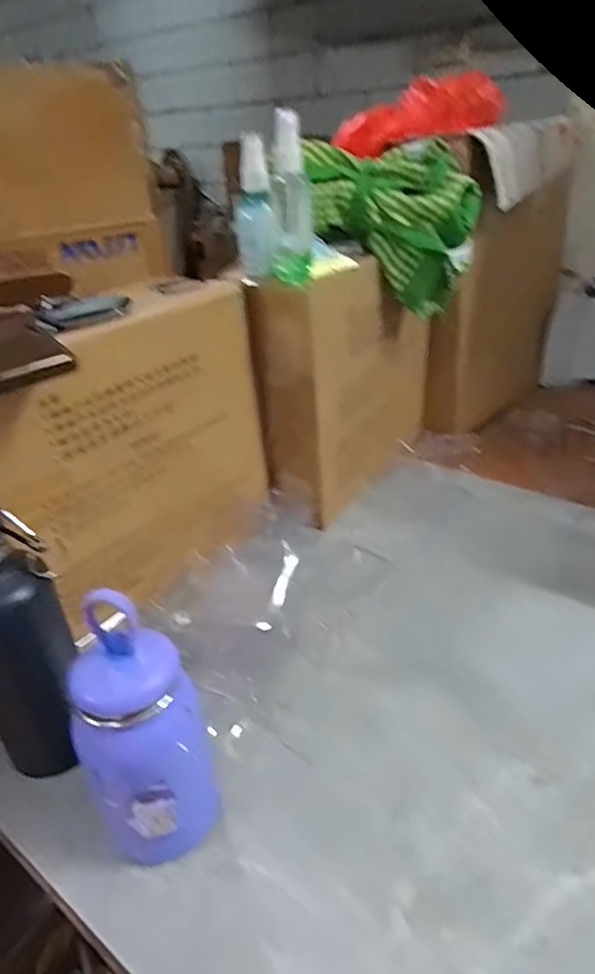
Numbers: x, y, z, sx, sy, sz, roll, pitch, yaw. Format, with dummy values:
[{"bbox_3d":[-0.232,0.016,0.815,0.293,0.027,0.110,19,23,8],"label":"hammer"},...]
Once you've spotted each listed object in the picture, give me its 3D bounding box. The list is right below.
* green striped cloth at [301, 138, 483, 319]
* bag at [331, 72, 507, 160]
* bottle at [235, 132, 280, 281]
[{"bbox_3d":[0.096,-0.280,0.658,0.187,0.152,0.085,4,32,14],"label":"green striped cloth"},{"bbox_3d":[0.145,-0.448,0.731,0.201,0.074,0.046,-1,31,6],"label":"bag"},{"bbox_3d":[-0.039,-0.263,0.573,0.038,0.116,0.031,-7,31,-4],"label":"bottle"}]

